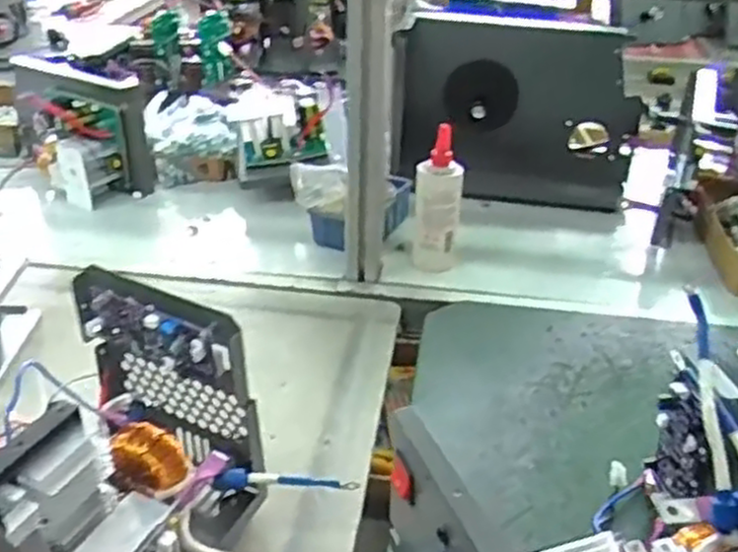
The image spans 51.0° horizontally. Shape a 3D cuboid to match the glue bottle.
[{"bbox_3d":[0.082,-0.085,0.912,0.055,0.159,0.042,5,31,5],"label":"glue bottle"}]

